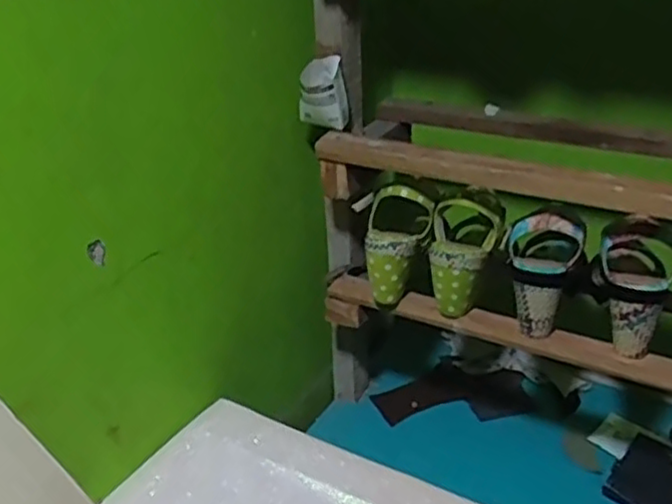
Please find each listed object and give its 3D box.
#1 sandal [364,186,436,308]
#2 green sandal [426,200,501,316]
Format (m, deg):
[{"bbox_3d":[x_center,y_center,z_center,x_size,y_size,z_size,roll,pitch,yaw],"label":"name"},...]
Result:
[{"bbox_3d":[0.060,-0.007,0.852,0.086,0.146,0.061,15,5,28],"label":"sandal"},{"bbox_3d":[0.151,0.003,0.833,0.078,0.138,0.084,5,28,11],"label":"green sandal"}]

